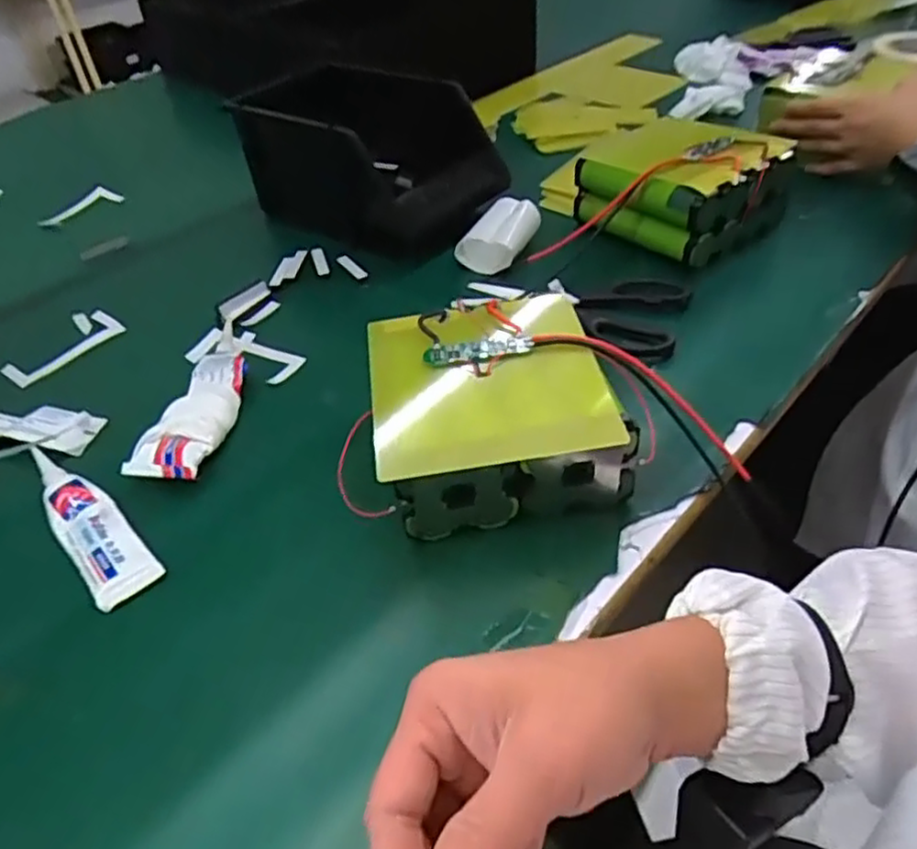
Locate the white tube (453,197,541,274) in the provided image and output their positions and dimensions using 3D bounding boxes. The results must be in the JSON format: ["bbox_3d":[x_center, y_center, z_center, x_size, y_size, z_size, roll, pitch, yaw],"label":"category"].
[{"bbox_3d":[0.041,-0.177,0.661,0.058,0.043,0.076,27,52,31],"label":"white tube"}]

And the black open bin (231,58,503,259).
[{"bbox_3d":[-0.089,-0.265,0.714,0.220,0.129,0.160,28,52,32],"label":"black open bin"}]

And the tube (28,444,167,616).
[{"bbox_3d":[-0.237,0.059,0.445,0.037,0.012,0.147,-35,50,-28],"label":"tube"}]

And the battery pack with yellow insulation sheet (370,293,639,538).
[{"bbox_3d":[0.022,-0.007,0.443,0.146,0.078,0.145,-8,42,-2],"label":"battery pack with yellow insulation sheet"}]

